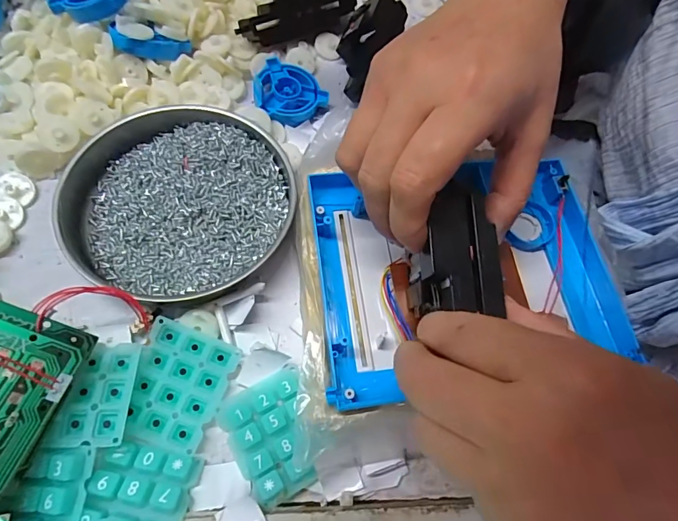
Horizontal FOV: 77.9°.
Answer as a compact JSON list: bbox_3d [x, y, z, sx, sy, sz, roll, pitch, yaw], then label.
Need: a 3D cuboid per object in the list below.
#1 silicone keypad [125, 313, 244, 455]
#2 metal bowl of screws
[{"bbox_3d":[-0.086,0.067,0.224,0.047,0.009,0.059,18,66,1],"label":"silicone keypad"},{"bbox_3d":[-0.099,-0.041,0.262,0.125,0.028,0.133,2,67,-6],"label":"metal bowl of screws"}]

